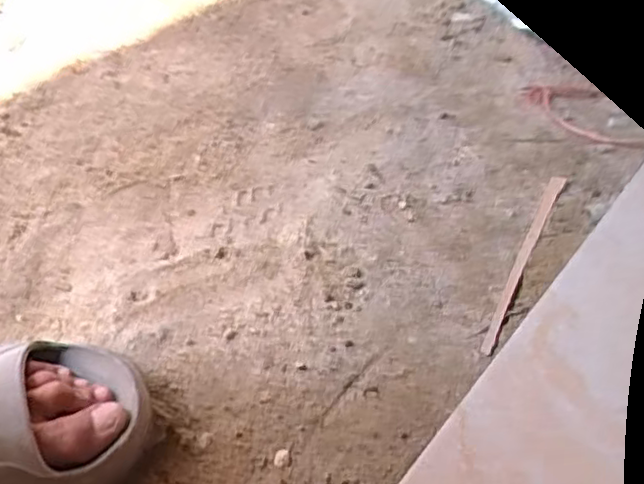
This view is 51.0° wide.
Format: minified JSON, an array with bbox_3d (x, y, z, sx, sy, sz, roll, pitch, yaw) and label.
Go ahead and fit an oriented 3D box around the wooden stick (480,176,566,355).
[{"bbox_3d":[0.169,0.009,0.563,0.013,0.005,0.221,17,48,23],"label":"wooden stick"}]

